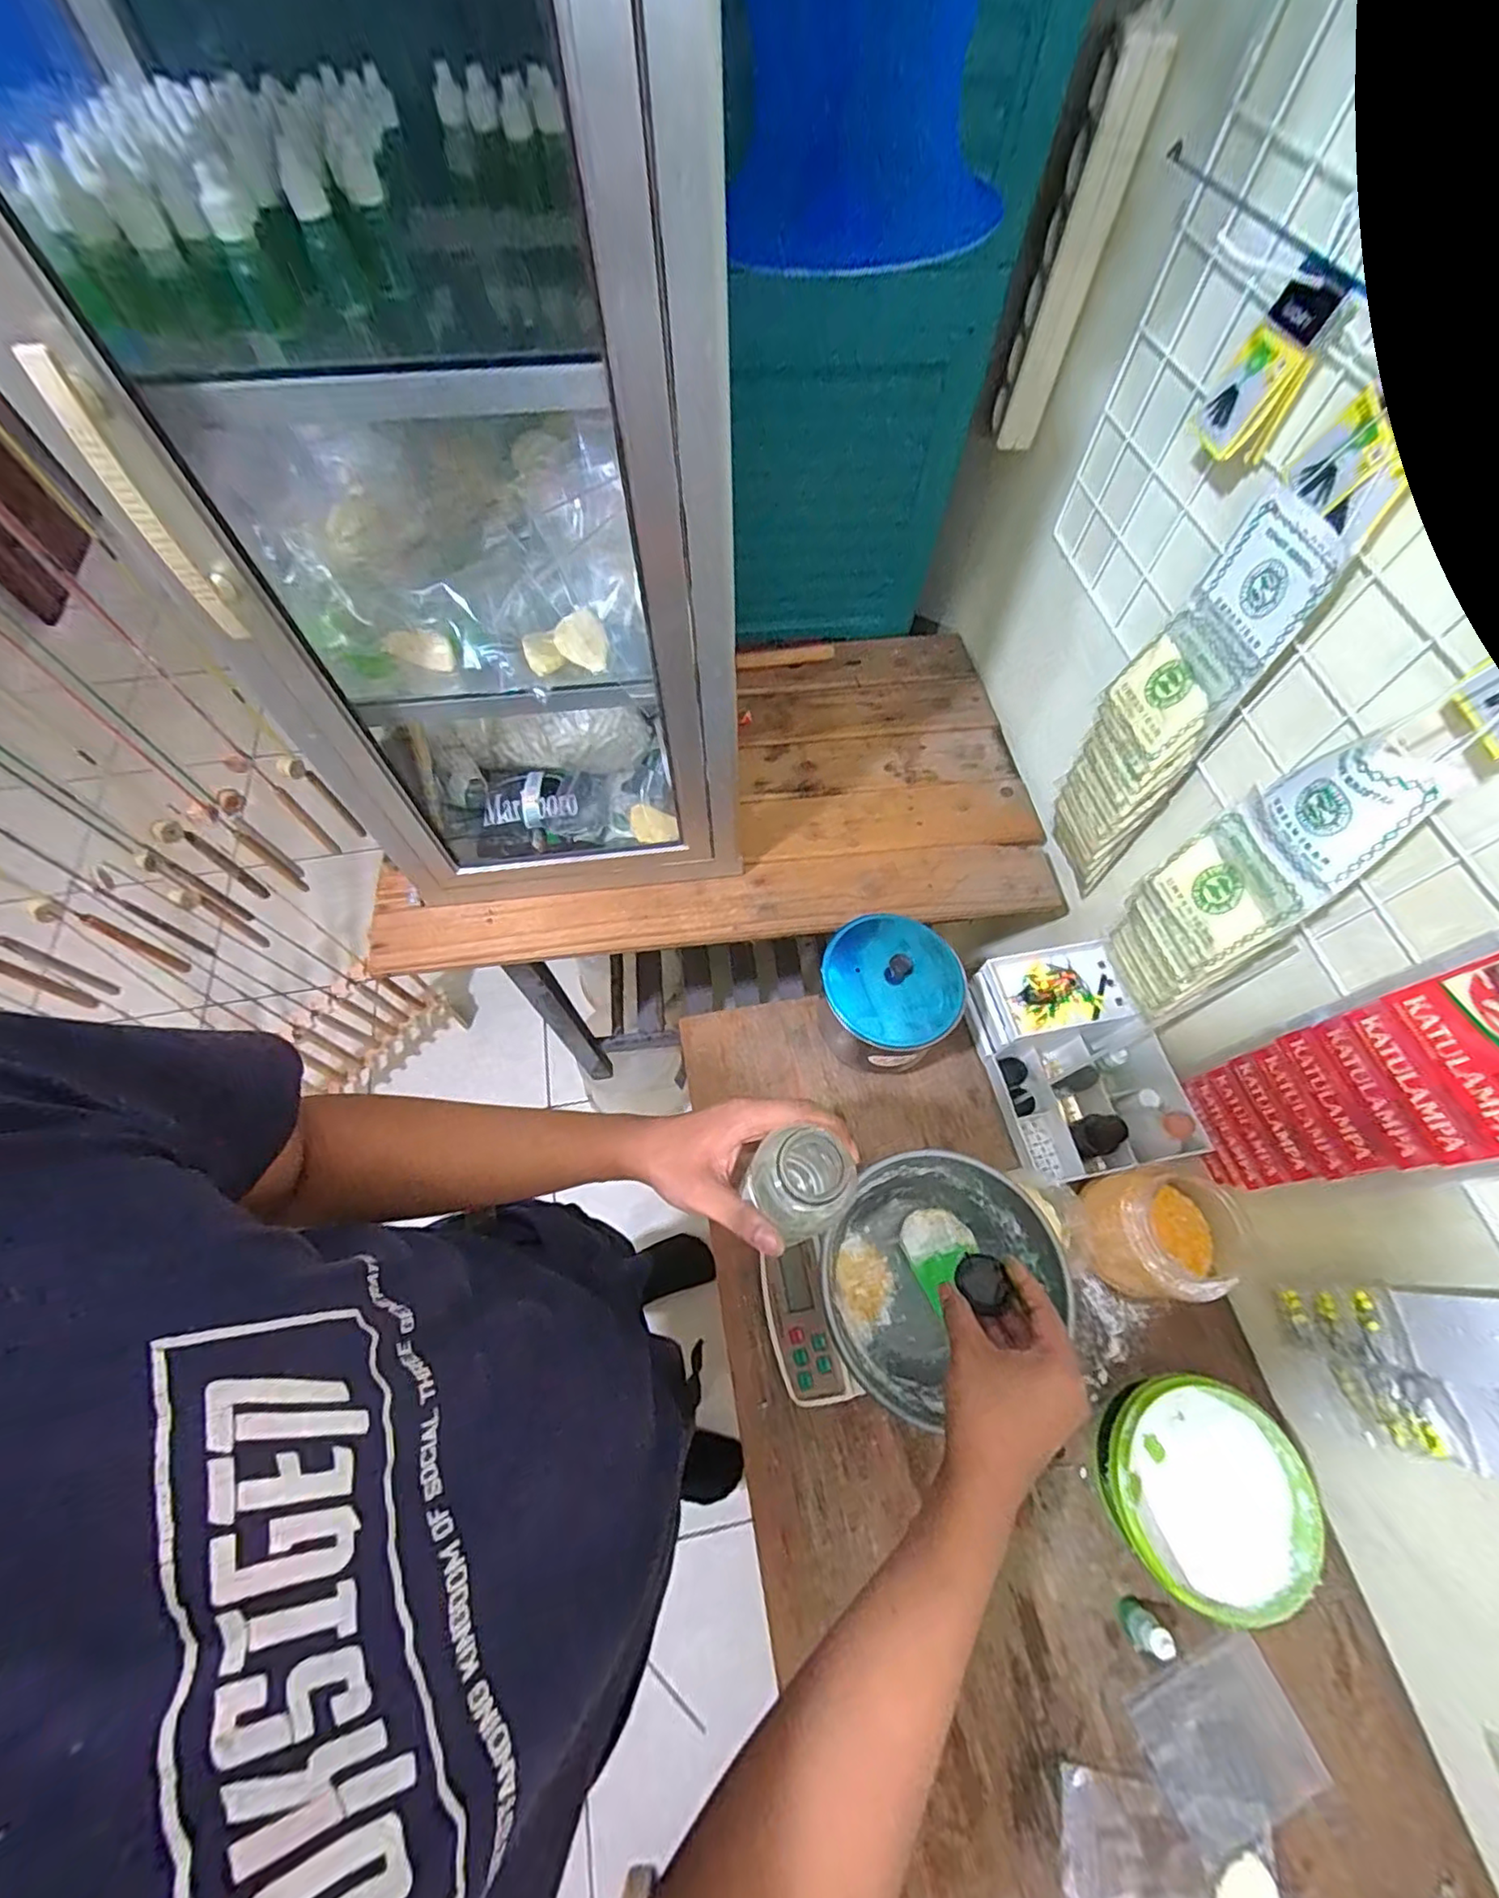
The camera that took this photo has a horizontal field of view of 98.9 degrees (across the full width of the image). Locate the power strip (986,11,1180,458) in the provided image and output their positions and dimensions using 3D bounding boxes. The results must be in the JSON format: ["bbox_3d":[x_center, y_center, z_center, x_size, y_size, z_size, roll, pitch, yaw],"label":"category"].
[{"bbox_3d":[0.279,-0.602,0.571,0.050,0.253,0.054,18,65,8],"label":"power strip"}]

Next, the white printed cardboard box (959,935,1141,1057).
[{"bbox_3d":[0.323,0.059,0.705,0.151,0.072,0.101,-12,65,-6],"label":"white printed cardboard box"}]

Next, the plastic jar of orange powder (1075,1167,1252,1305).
[{"bbox_3d":[0.390,0.272,0.601,0.109,0.098,0.111,0,64,-1],"label":"plastic jar of orange powder"}]

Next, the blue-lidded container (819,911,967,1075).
[{"bbox_3d":[0.138,0.044,0.673,0.129,0.153,0.135,0,64,-1],"label":"blue-lidded container"}]

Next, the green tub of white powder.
[{"bbox_3d":[0.382,0.454,0.544,0.152,0.058,0.157,0,64,-1],"label":"green tub of white powder"}]

